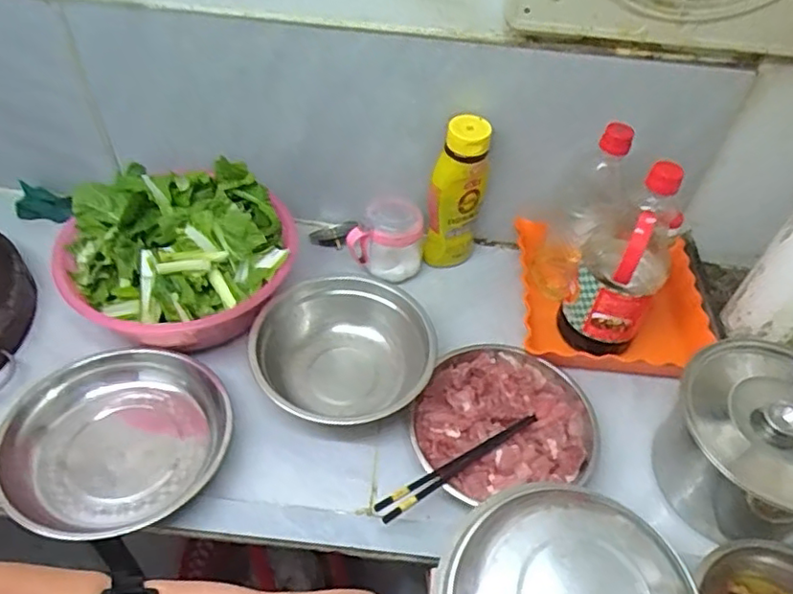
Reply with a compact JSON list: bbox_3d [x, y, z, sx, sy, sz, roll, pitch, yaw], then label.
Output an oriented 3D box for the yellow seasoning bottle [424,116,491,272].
[{"bbox_3d":[0.080,-0.132,0.846,0.068,0.217,0.062,9,50,3],"label":"yellow seasoning bottle"}]

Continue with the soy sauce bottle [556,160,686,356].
[{"bbox_3d":[0.265,-0.037,0.738,0.095,0.238,0.084,29,53,18],"label":"soy sauce bottle"}]

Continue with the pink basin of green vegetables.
[{"bbox_3d":[-0.269,-0.053,0.780,0.273,0.134,0.241,-2,50,-6],"label":"pink basin of green vegetables"}]

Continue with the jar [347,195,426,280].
[{"bbox_3d":[-0.016,-0.079,0.870,0.078,0.096,0.083,2,50,-3],"label":"jar"}]

